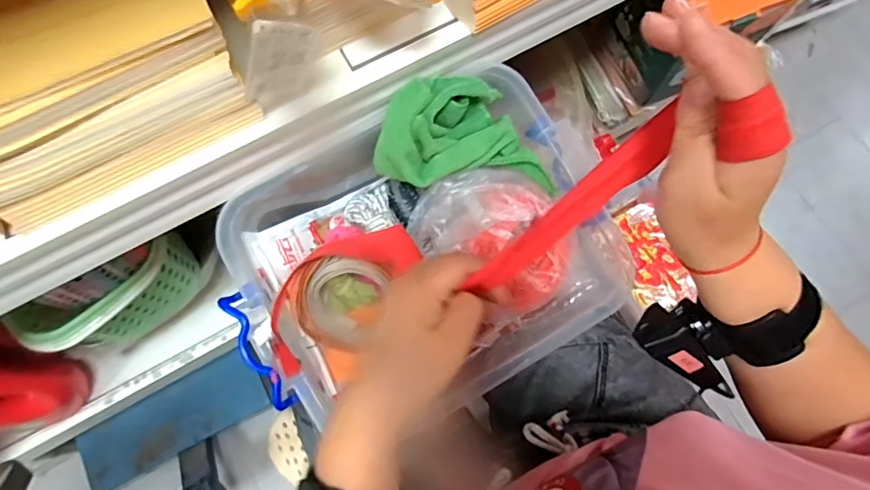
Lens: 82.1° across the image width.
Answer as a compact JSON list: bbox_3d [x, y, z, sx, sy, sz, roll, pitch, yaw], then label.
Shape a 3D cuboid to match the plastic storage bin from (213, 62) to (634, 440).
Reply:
[{"bbox_3d":[-0.014,0.001,0.442,0.318,0.122,0.237,-21,76,-6],"label":"plastic storage bin"}]

